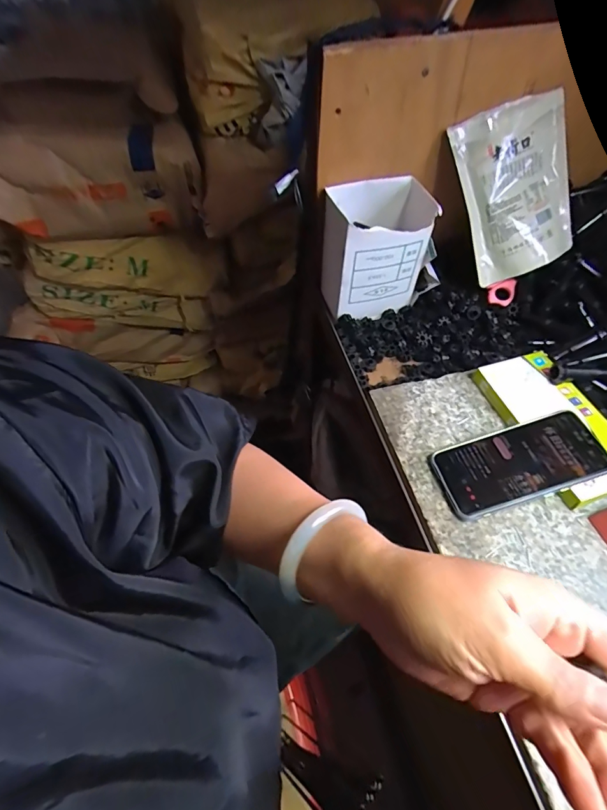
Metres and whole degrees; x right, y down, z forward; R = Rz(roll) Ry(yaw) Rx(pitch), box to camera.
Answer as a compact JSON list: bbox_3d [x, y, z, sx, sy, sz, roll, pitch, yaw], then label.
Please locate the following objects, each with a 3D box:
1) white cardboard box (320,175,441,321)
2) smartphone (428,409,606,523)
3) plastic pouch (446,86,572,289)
[{"bbox_3d":[0.091,-0.208,0.534,0.112,0.143,0.094,-12,54,-10],"label":"white cardboard box"},{"bbox_3d":[0.213,0.057,0.394,0.157,0.007,0.076,-18,53,-1],"label":"smartphone"},{"bbox_3d":[0.274,-0.271,0.506,0.141,0.196,0.018,-24,20,1],"label":"plastic pouch"}]

